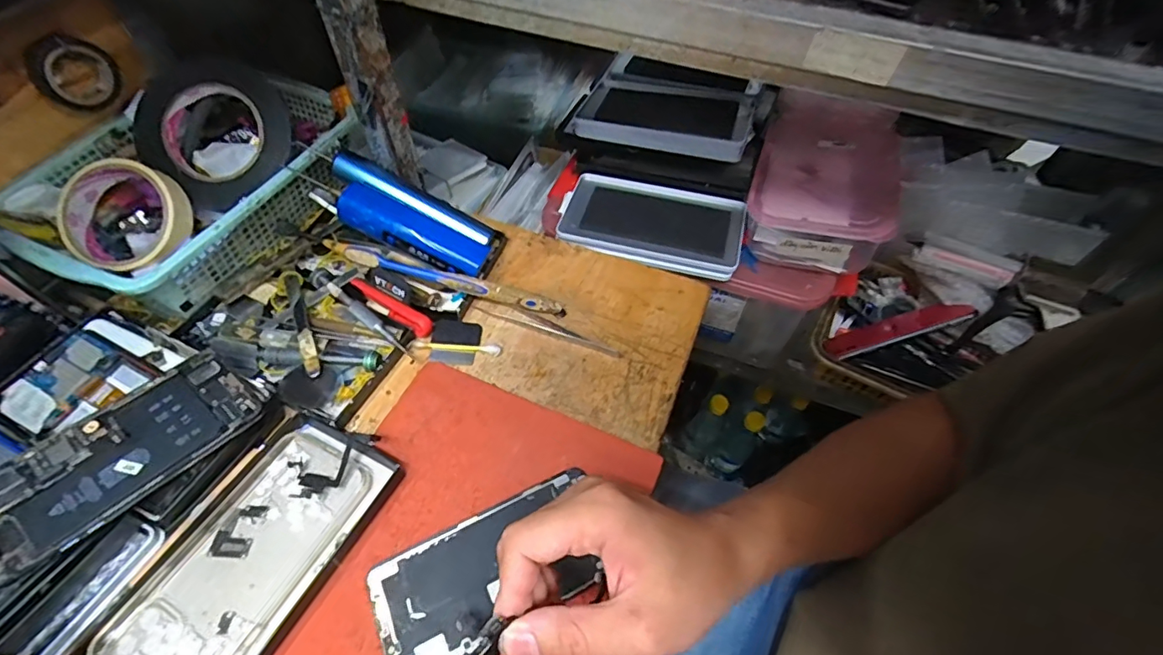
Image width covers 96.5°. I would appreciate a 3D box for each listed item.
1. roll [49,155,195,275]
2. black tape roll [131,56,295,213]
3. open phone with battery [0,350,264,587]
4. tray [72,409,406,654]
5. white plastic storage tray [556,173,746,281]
[{"bbox_3d":[-0.379,-0.092,0.434,0.089,0.026,0.089,0,94,-7],"label":"roll"},{"bbox_3d":[-0.319,-0.174,0.461,0.120,0.028,0.120,0,95,-4],"label":"black tape roll"},{"bbox_3d":[-0.299,0.080,0.337,0.076,0.005,0.157,36,56,17],"label":"open phone with battery"},{"bbox_3d":[-0.212,0.146,0.338,0.102,0.014,0.181,23,57,14],"label":"tray"},{"bbox_3d":[0.075,-0.113,0.547,0.180,0.026,0.104,15,55,9],"label":"white plastic storage tray"}]

